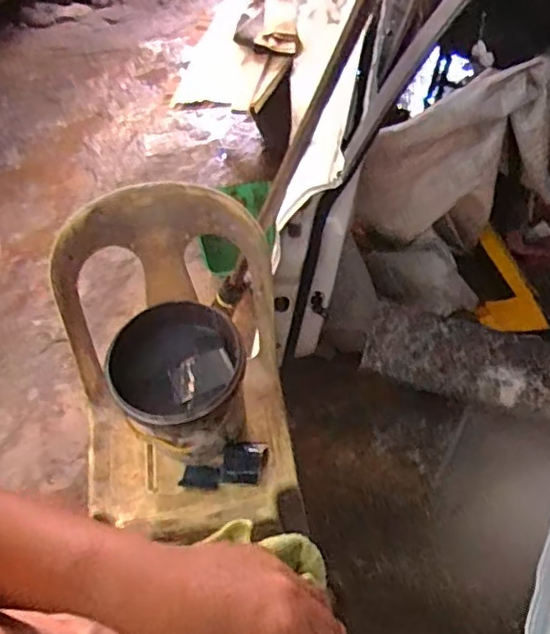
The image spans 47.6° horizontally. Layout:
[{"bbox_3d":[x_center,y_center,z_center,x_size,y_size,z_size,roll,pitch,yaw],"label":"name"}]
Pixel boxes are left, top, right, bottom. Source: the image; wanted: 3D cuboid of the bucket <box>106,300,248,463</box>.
[{"bbox_3d":[-0.153,0.124,1.120,0.196,0.225,0.229,1,57,3],"label":"bucket"}]

